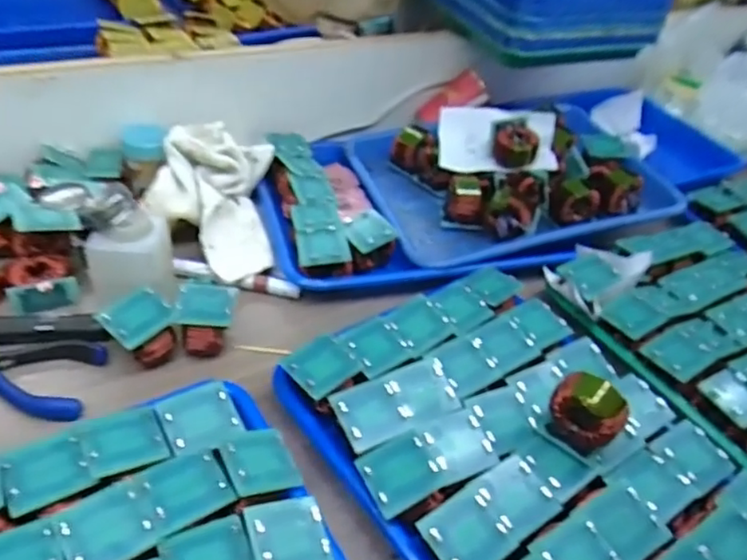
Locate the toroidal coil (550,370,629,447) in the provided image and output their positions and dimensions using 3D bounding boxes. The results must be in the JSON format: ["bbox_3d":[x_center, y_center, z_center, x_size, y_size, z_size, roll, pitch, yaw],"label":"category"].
[{"bbox_3d":[0.151,0.091,0.432,0.037,0.048,0.044,-24,52,-33],"label":"toroidal coil"}]

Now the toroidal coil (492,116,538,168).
[{"bbox_3d":[0.155,-0.148,0.690,0.047,0.029,0.053,-12,67,1],"label":"toroidal coil"}]

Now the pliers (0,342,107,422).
[{"bbox_3d":[-0.262,0.075,0.460,0.119,0.022,0.066,-3,43,-15],"label":"pliers"}]

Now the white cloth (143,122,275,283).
[{"bbox_3d":[-0.155,-0.080,0.605,0.111,0.032,0.180,18,50,-29],"label":"white cloth"}]

